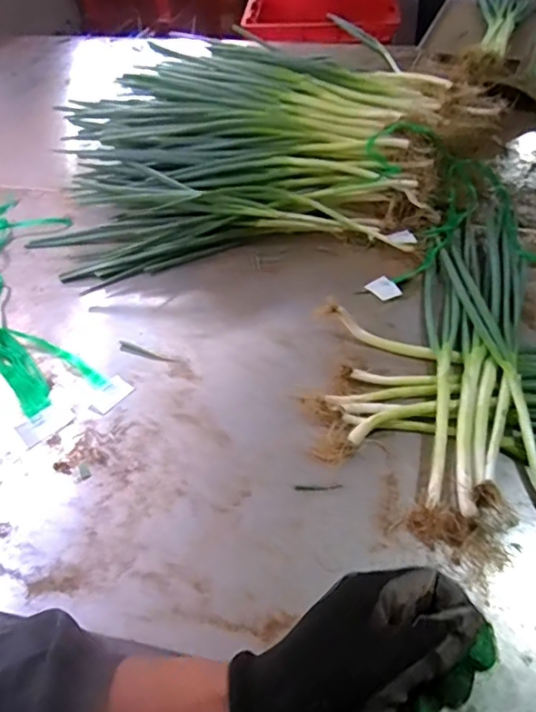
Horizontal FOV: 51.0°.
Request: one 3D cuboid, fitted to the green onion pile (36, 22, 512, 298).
[{"bbox_3d":[0.020,-0.420,1.092,0.882,0.191,0.516,-7,50,-1],"label":"green onion pile"}]

